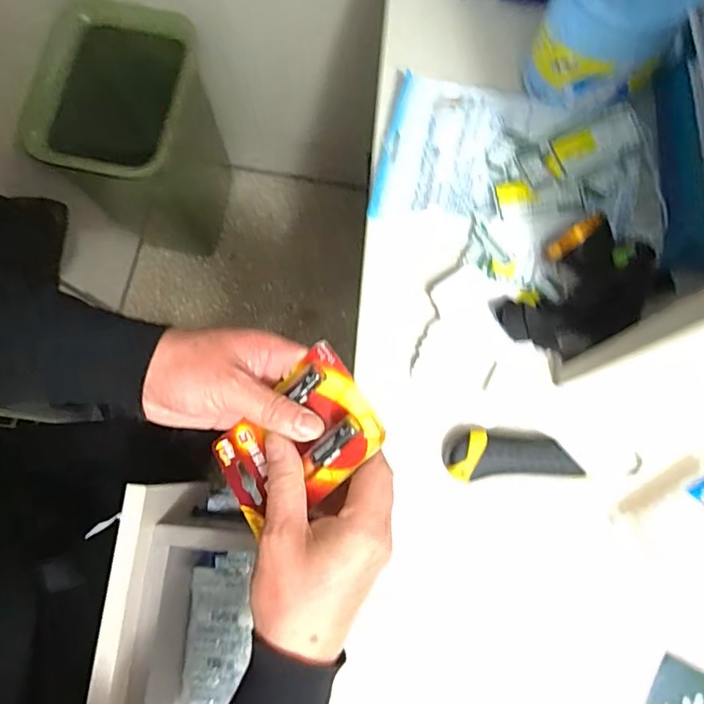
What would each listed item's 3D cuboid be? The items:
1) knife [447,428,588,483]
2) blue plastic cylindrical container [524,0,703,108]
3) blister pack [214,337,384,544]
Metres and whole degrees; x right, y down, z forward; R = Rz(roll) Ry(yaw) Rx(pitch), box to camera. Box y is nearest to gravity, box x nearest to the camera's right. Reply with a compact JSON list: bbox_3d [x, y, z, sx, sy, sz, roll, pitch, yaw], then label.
[{"bbox_3d":[0.127,0.081,0.402,0.101,0.014,0.038,1,77,2],"label":"knife"},{"bbox_3d":[0.211,-0.273,0.417,0.102,0.097,0.107,0,77,2],"label":"blue plastic cylindrical container"},{"bbox_3d":[-0.039,0.060,0.336,0.115,0.019,0.079,-42,65,15],"label":"blister pack"}]

